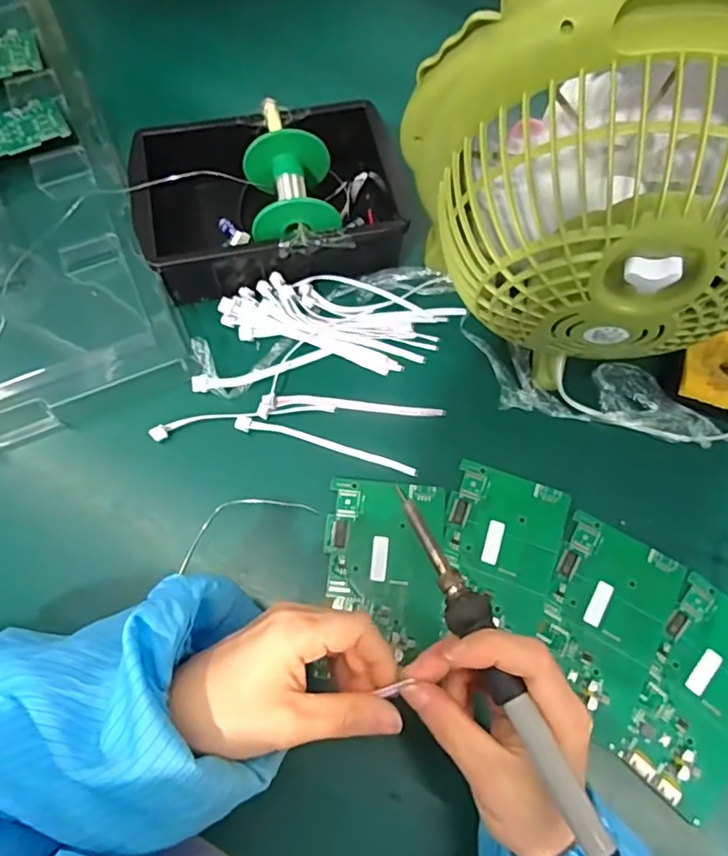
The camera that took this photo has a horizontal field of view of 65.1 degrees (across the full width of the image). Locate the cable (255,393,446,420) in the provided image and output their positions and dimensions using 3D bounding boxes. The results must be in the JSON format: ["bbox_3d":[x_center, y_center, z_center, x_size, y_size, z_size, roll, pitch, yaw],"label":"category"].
[{"bbox_3d":[-0.009,-0.018,0.431,0.139,0.012,0.017,-2,69,-3],"label":"cable"}]

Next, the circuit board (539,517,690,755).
[{"bbox_3d":[0.158,0.129,0.380,0.080,0.006,0.127,30,71,9],"label":"circuit board"}]

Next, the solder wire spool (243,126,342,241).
[{"bbox_3d":[-0.054,-0.172,0.436,0.065,0.065,0.077,-8,70,-5],"label":"solder wire spool"}]

